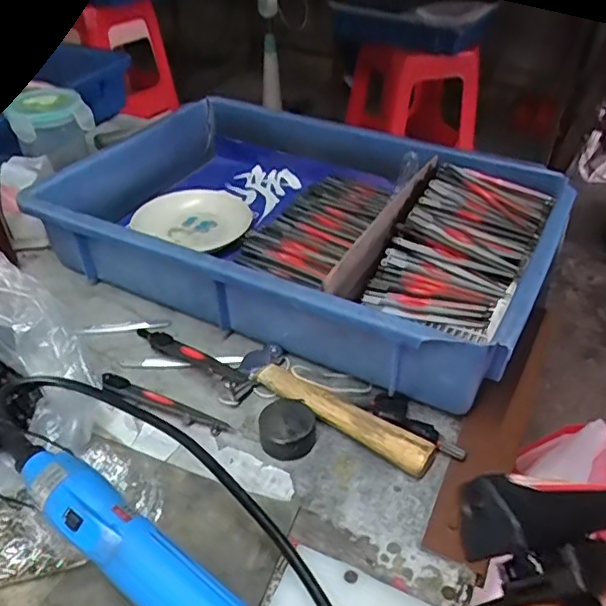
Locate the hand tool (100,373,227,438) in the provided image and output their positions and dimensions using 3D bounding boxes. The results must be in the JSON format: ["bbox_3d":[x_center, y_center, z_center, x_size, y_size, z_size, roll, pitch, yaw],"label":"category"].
[{"bbox_3d":[-0.104,0.074,0.428,0.104,0.011,0.018,17,42,20],"label":"hand tool"}]

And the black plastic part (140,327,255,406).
[{"bbox_3d":[-0.089,0.040,0.458,0.126,0.027,0.020,28,47,31],"label":"black plastic part"}]

